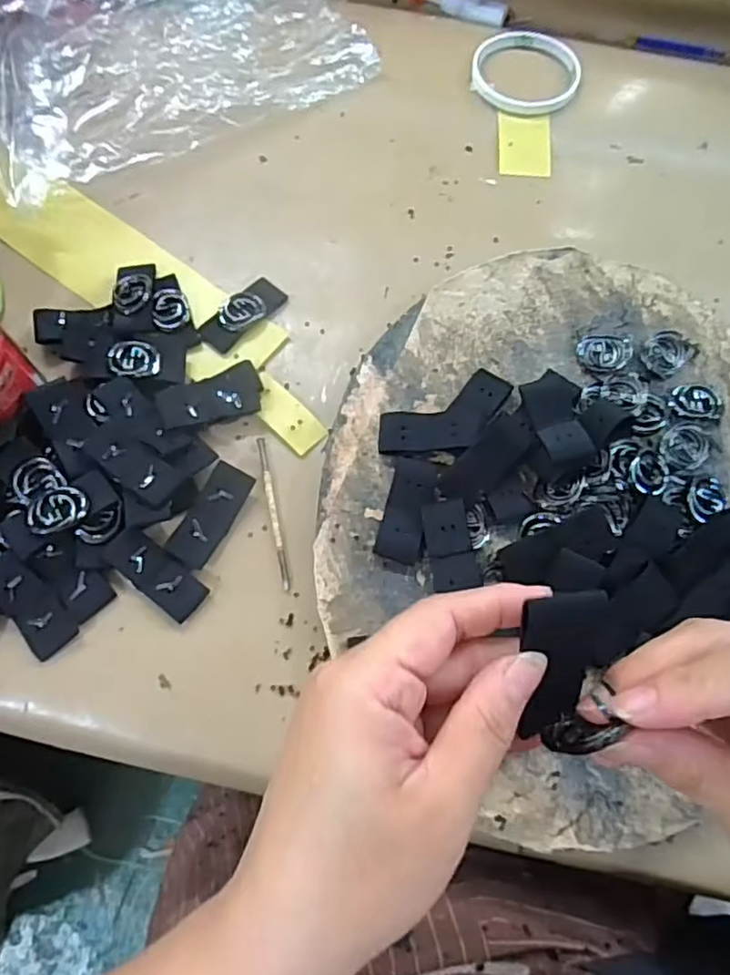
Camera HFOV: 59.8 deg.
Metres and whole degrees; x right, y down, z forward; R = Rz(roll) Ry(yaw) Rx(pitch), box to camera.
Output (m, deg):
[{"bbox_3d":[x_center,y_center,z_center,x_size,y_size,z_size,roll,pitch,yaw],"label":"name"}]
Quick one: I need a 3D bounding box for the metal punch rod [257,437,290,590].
[{"bbox_3d":[-0.056,0.013,0.383,0.005,0.004,0.098,-11,71,-7],"label":"metal punch rod"}]

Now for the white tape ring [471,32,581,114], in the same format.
[{"bbox_3d":[0.131,-0.337,0.516,0.087,0.014,0.075,12,69,4],"label":"white tape ring"}]

